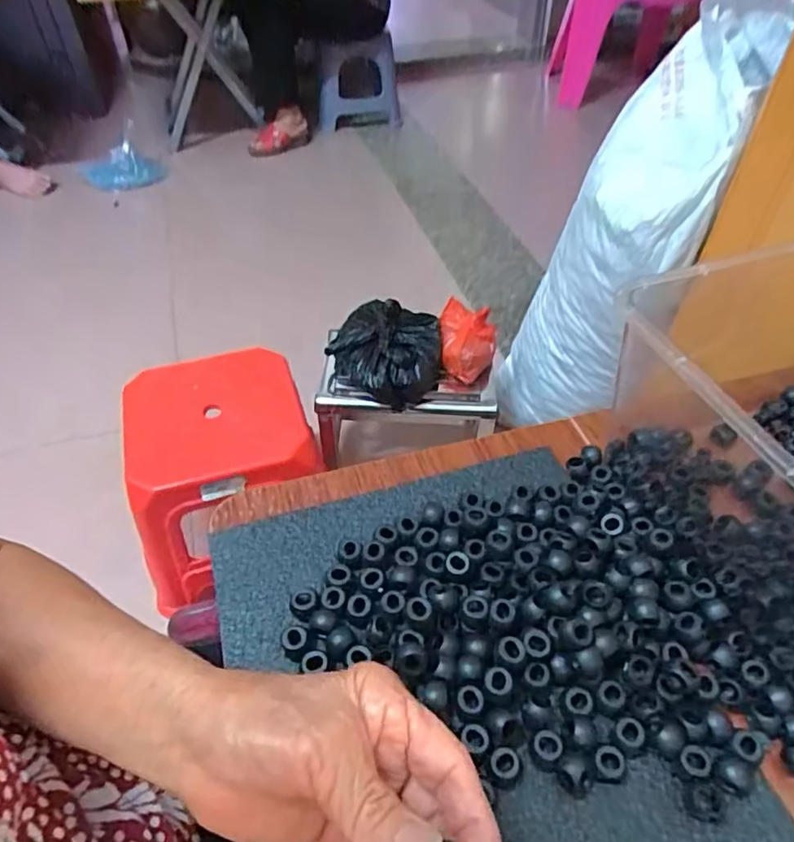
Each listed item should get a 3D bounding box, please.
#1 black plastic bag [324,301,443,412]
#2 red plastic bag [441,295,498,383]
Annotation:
[{"bbox_3d":[-0.017,-0.117,0.945,0.173,0.087,0.191,6,48,5],"label":"black plastic bag"},{"bbox_3d":[0.116,-0.133,0.983,0.088,0.078,0.151,-1,48,-1],"label":"red plastic bag"}]

